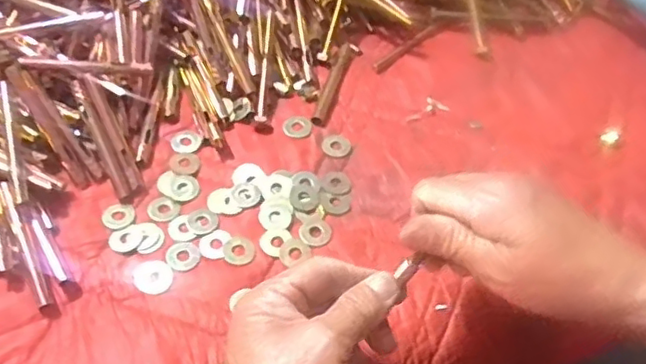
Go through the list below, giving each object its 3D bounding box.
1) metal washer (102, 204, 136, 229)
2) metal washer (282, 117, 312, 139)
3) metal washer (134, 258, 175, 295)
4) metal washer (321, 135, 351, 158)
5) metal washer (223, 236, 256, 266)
[{"bbox_3d":[-0.141,0.023,0.431,0.022,0.004,0.022,2,55,-3],"label":"metal washer"},{"bbox_3d":[-0.019,-0.043,0.481,0.022,0.004,0.020,2,55,-3],"label":"metal washer"},{"bbox_3d":[-0.109,0.060,0.402,0.023,0.004,0.027,-36,65,-25],"label":"metal washer"},{"bbox_3d":[0.011,-0.028,0.474,0.022,0.004,0.021,2,55,-3],"label":"metal washer"},{"bbox_3d":[-0.055,0.044,0.414,0.021,0.004,0.022,2,55,-3],"label":"metal washer"}]

